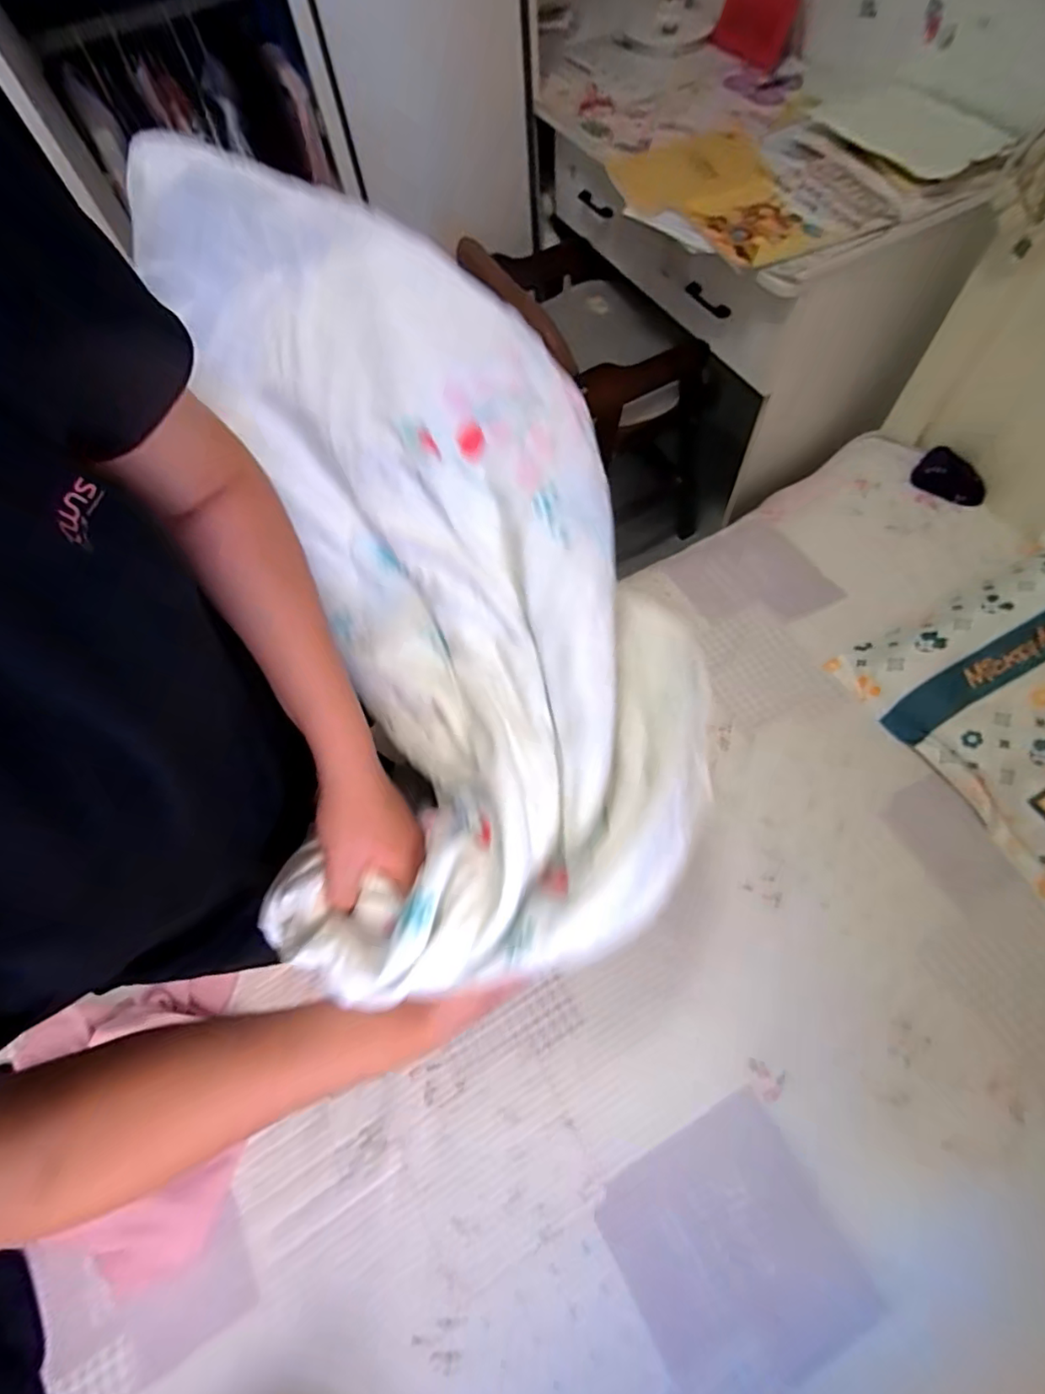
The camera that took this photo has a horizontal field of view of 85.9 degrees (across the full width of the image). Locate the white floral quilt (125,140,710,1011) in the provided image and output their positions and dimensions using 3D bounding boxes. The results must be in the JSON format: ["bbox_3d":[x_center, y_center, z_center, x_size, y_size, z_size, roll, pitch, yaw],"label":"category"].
[{"bbox_3d":[-0.074,-0.100,0.465,0.344,0.152,0.591,-19,90,-5],"label":"white floral quilt"}]

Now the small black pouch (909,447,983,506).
[{"bbox_3d":[0.799,-0.408,1.044,0.126,0.039,0.093,32,71,17],"label":"small black pouch"}]

